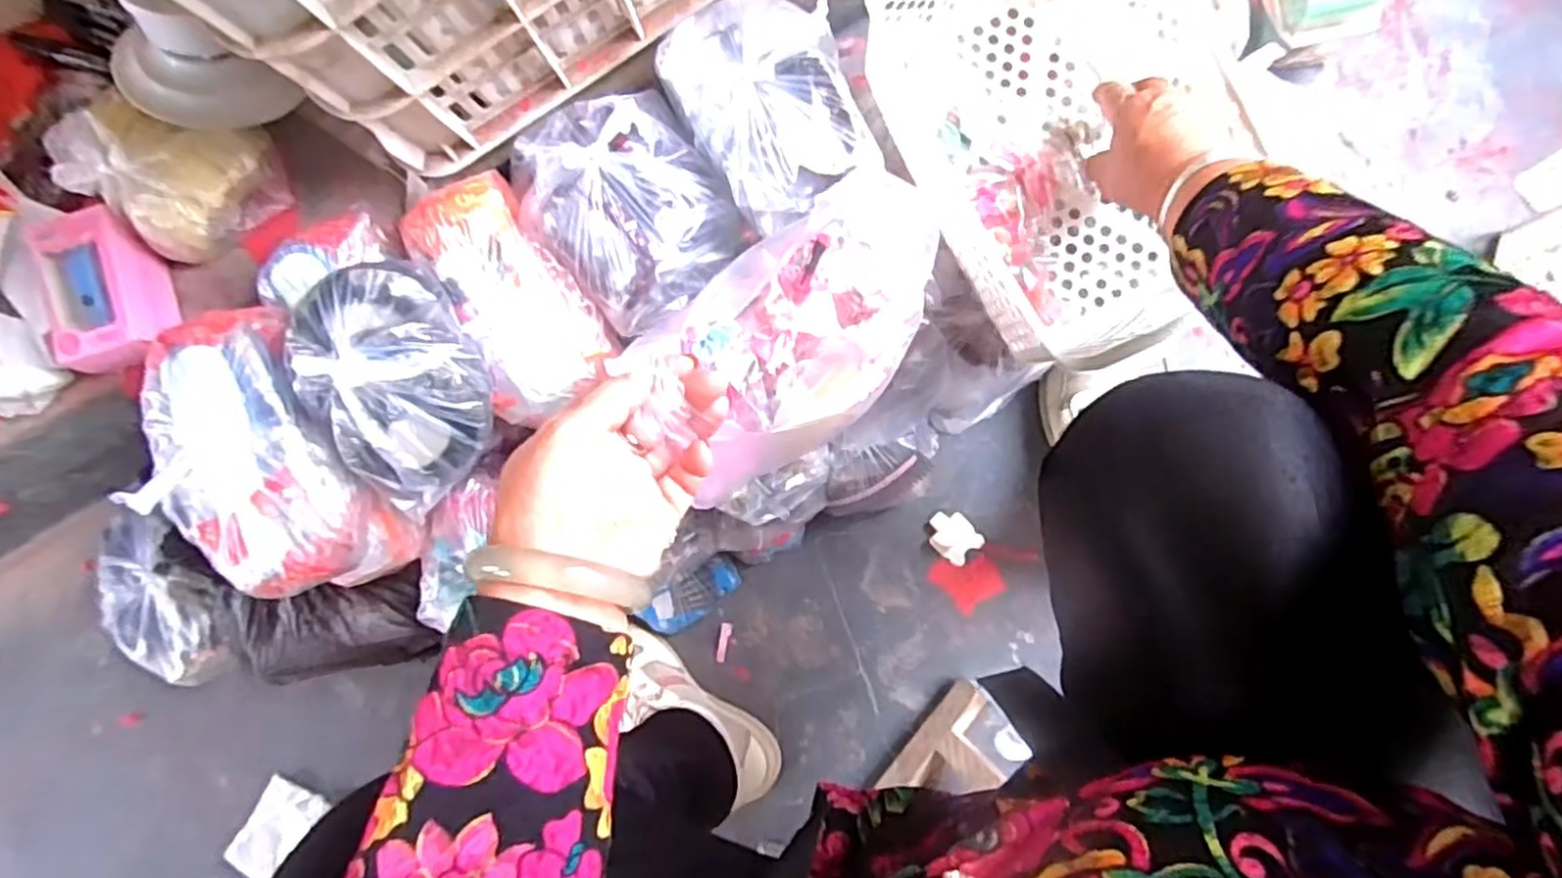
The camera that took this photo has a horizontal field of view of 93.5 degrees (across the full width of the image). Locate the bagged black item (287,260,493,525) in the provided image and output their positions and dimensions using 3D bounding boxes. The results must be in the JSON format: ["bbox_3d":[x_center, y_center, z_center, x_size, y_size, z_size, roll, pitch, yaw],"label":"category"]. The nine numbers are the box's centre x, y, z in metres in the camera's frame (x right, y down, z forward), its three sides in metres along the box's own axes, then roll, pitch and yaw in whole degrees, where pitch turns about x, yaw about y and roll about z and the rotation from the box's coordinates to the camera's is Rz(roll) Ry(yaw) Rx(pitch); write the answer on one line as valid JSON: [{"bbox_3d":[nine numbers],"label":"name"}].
[{"bbox_3d":[-0.264,-0.037,0.499,0.106,0.067,0.167,-20,87,3],"label":"bagged black item"}]

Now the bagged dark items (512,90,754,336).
[{"bbox_3d":[-0.113,-0.173,0.534,0.128,0.063,0.166,-32,86,3],"label":"bagged dark items"}]

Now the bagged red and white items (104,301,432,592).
[{"bbox_3d":[-0.362,0.015,0.537,0.105,0.124,0.200,-27,87,3],"label":"bagged red and white items"}]

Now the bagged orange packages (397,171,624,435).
[{"bbox_3d":[-0.198,-0.104,0.537,0.097,0.044,0.174,-28,87,3],"label":"bagged orange packages"}]

